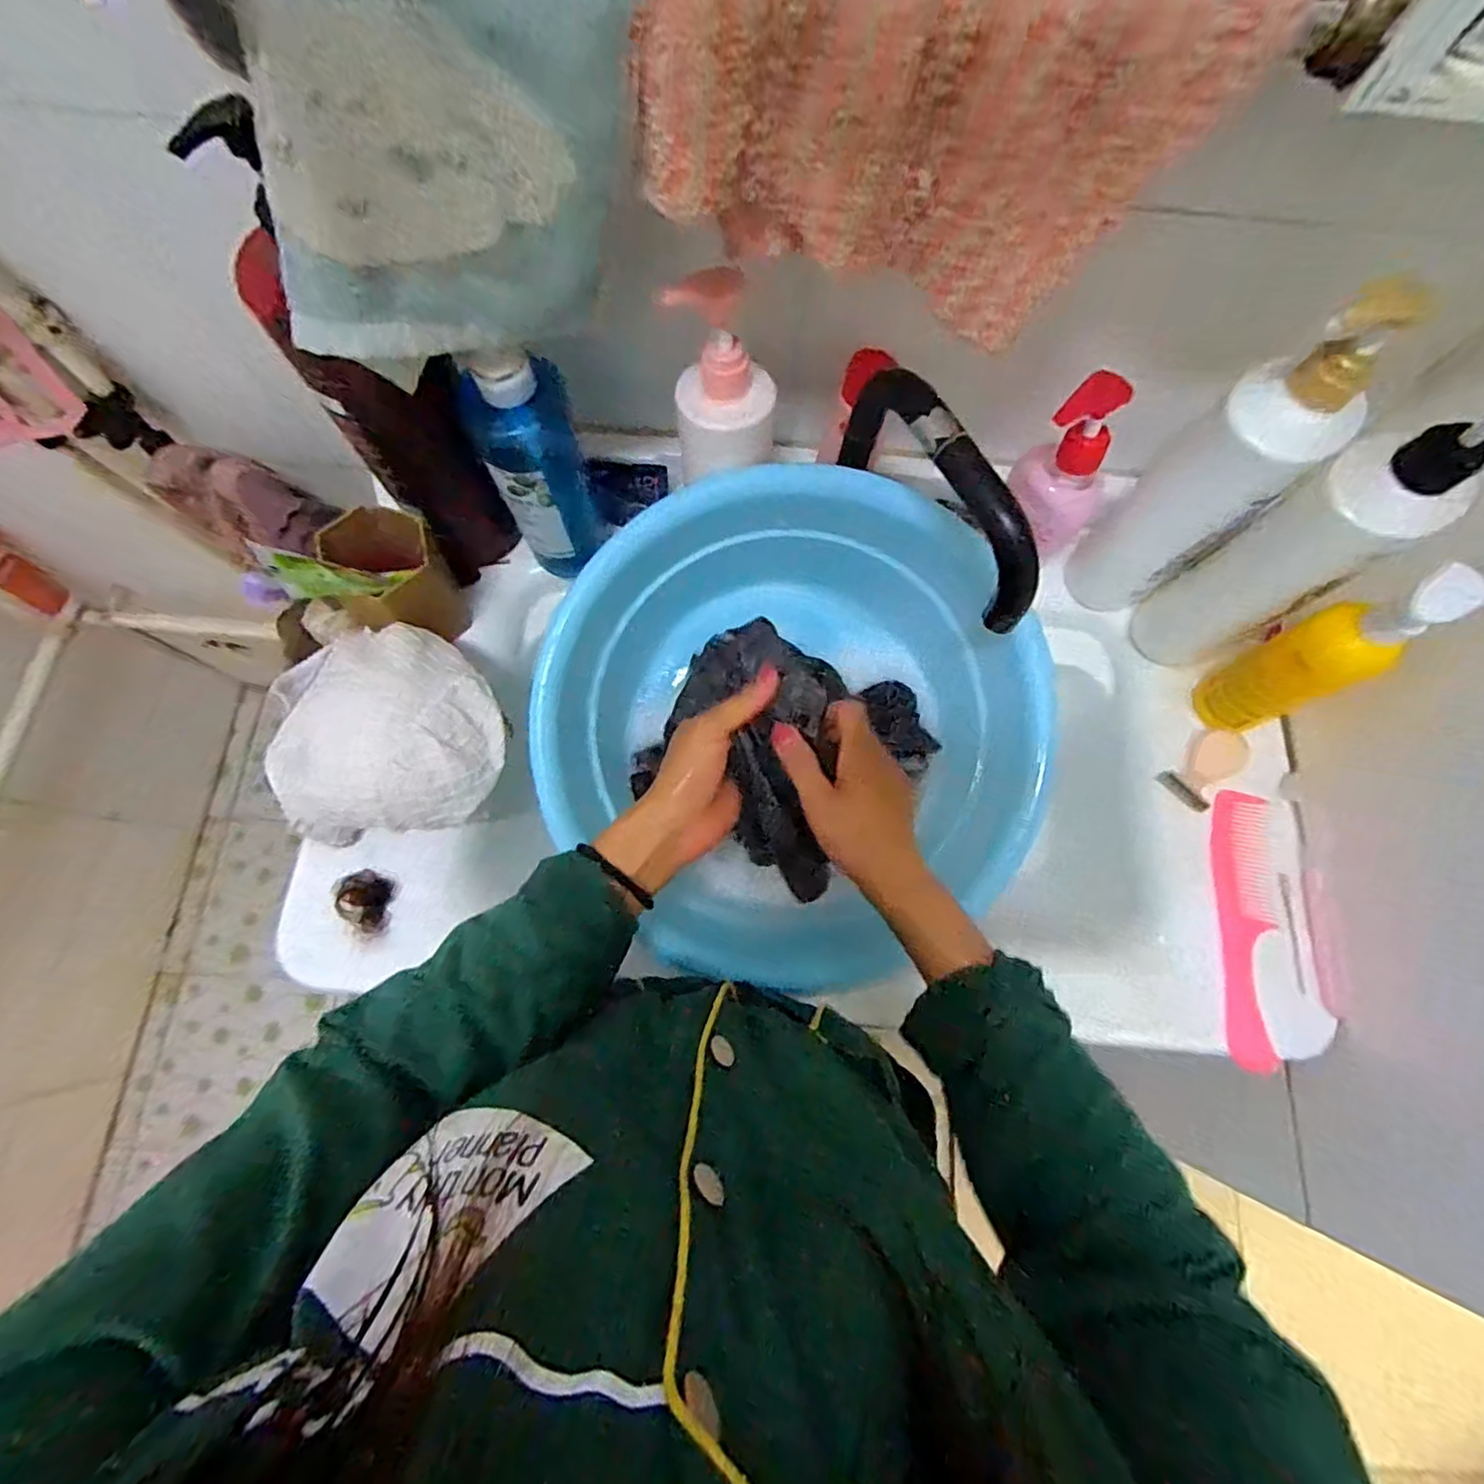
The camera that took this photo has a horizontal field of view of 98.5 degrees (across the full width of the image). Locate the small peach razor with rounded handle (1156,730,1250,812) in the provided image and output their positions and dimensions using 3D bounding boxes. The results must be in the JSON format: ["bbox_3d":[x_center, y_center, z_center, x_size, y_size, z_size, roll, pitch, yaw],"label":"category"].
[{"bbox_3d":[0.387,0.020,0.529,0.071,0.015,0.038,-40,79,-12],"label":"small peach razor with rounded handle"}]

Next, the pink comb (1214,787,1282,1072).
[{"bbox_3d":[0.396,0.143,0.500,0.042,0.011,0.209,5,73,12],"label":"pink comb"}]

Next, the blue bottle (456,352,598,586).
[{"bbox_3d":[-0.141,-0.189,0.467,0.065,0.193,0.043,-19,76,-7],"label":"blue bottle"}]

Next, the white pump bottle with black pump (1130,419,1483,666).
[{"bbox_3d":[0.381,-0.133,0.432,0.063,0.259,0.067,-20,76,-7],"label":"white pump bottle with black pump"}]

